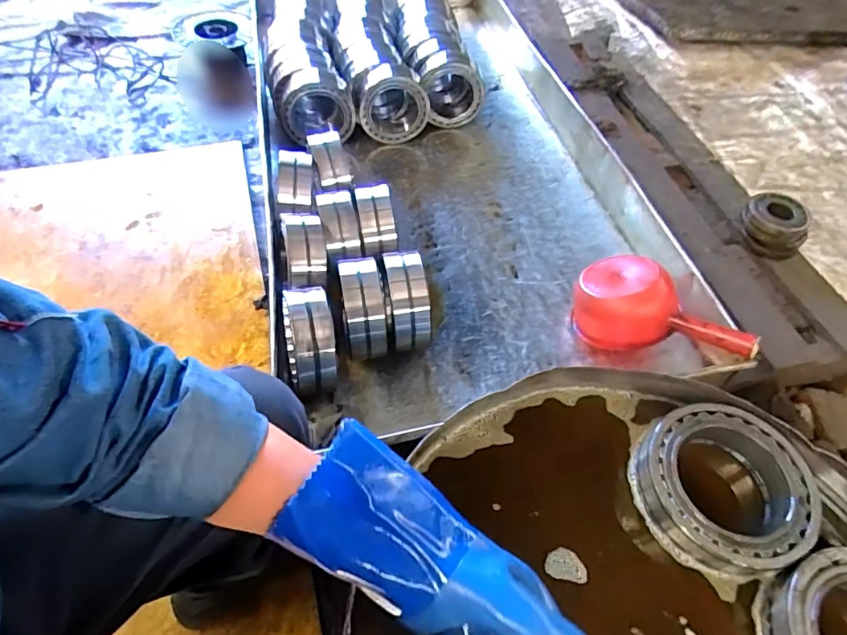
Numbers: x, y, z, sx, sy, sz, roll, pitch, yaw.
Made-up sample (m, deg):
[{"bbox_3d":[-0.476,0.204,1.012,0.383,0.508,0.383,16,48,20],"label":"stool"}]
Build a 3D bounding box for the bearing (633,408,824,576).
[{"bbox_3d":[0.307,0.172,0.511,0.160,0.055,0.156,2,54,-2],"label":"bearing"}]

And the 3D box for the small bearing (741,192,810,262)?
[{"bbox_3d":[0.691,-0.183,0.980,0.112,0.083,0.116,2,54,-2],"label":"small bearing"}]

